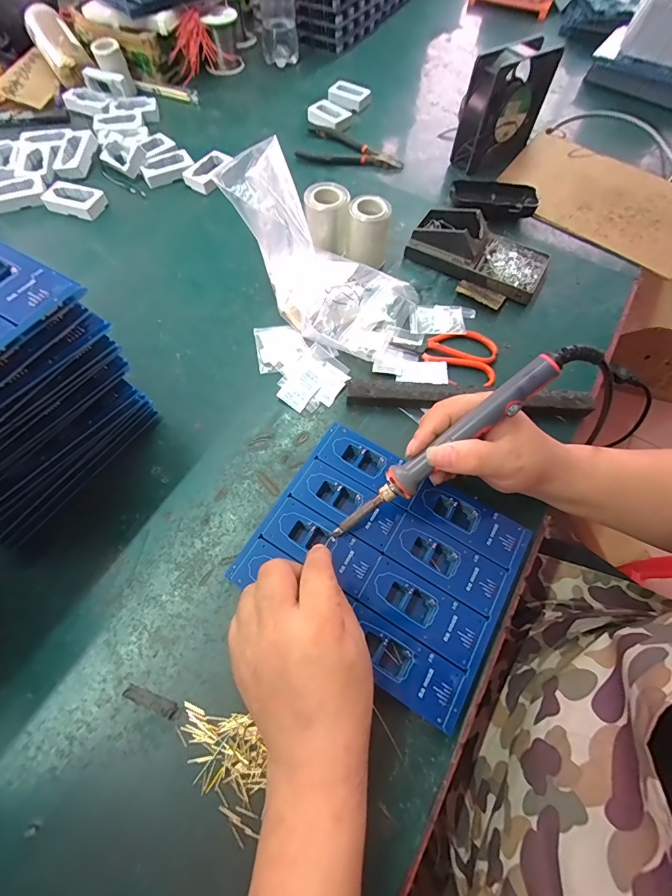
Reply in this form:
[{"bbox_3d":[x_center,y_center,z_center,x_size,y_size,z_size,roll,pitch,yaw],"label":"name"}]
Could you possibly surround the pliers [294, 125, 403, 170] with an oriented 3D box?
[{"bbox_3d":[0.015,-0.432,0.567,0.163,0.014,0.084,29,68,11],"label":"pliers"}]

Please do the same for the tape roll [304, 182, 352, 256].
[{"bbox_3d":[-0.008,-0.269,0.459,0.049,0.060,0.049,0,65,-1],"label":"tape roll"}]

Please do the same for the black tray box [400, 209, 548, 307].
[{"bbox_3d":[0.175,-0.239,0.469,0.162,0.037,0.086,29,67,12],"label":"black tray box"}]

